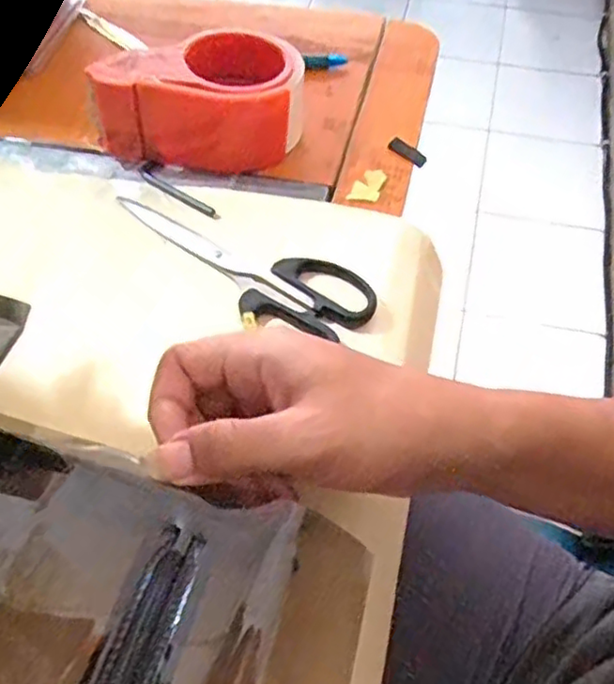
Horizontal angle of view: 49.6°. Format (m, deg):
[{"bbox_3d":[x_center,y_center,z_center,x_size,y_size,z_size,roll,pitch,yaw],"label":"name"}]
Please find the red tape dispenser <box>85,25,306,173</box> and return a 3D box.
[{"bbox_3d":[-0.070,-0.178,0.471,0.133,0.065,0.096,4,56,3],"label":"red tape dispenser"}]

